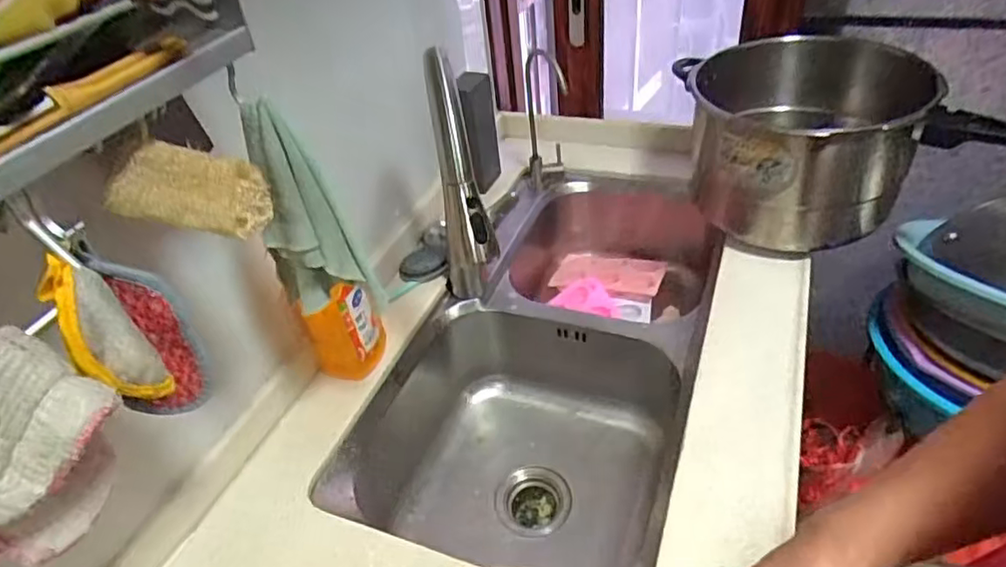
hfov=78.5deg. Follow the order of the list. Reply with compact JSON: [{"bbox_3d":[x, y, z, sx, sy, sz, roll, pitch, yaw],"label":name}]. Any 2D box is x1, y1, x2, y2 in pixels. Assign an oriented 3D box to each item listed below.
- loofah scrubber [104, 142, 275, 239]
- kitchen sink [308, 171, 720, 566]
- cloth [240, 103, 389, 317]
[{"bbox_3d":[-0.225,-0.065,0.441,0.095,0.051,0.049,6,43,15],"label":"loofah scrubber"},{"bbox_3d":[0.078,0.107,0.989,0.415,0.237,0.765,9,44,19],"label":"kitchen sink"},{"bbox_3d":[-0.179,-0.058,0.572,0.076,0.220,0.048,-32,47,-25],"label":"cloth"}]

